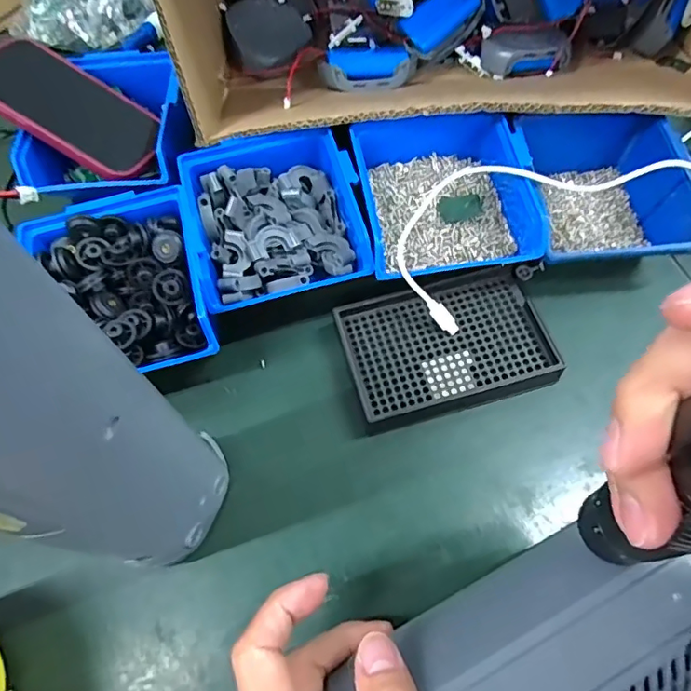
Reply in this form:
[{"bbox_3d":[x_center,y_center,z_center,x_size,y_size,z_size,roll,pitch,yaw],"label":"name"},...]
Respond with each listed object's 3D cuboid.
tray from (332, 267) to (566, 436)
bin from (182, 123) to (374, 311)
[{"bbox_3d":[0.069,0.000,0.369,0.134,0.019,0.095,-15,63,-4],"label":"tray"},{"bbox_3d":[-0.051,-0.092,0.387,0.114,0.049,0.127,-15,63,-4],"label":"bin"}]

